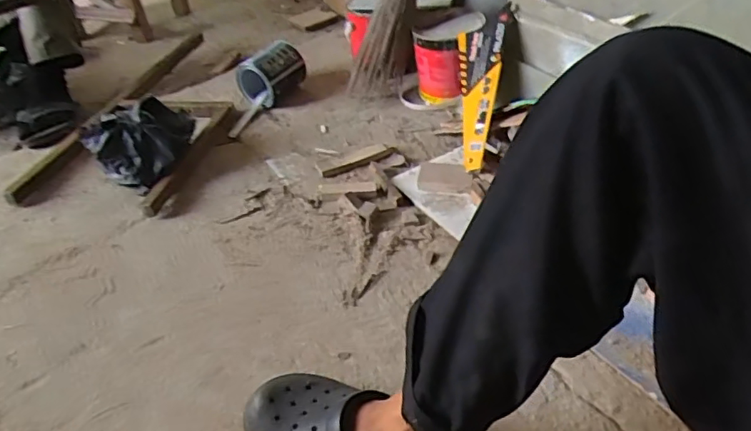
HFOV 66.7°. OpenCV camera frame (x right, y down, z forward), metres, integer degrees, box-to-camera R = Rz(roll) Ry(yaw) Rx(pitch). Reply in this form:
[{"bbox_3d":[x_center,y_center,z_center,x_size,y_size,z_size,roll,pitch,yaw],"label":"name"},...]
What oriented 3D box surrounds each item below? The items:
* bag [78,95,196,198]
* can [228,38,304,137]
[{"bbox_3d":[-0.437,-0.132,1.112,0.113,0.136,0.184,27,50,33],"label":"bag"},{"bbox_3d":[-0.267,-0.298,1.299,0.238,0.115,0.126,-33,48,-27],"label":"can"}]

